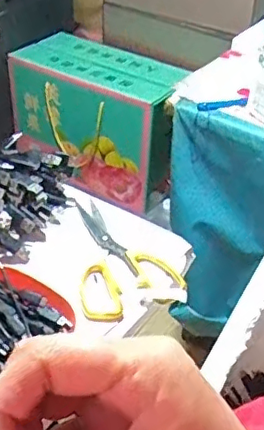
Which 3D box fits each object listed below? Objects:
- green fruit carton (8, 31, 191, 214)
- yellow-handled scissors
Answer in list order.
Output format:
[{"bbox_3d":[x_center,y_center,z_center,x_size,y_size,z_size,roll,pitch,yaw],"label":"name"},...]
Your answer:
[{"bbox_3d":[-0.052,-0.191,1.163,0.348,0.226,0.165,27,44,27],"label":"green fruit carton"},{"bbox_3d":[-0.023,0.037,0.607,0.099,0.011,0.173,-13,41,-19],"label":"yellow-handled scissors"}]

